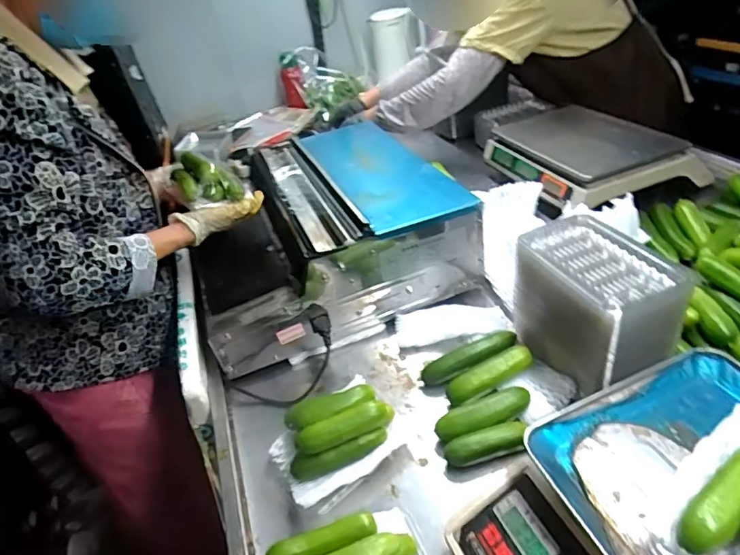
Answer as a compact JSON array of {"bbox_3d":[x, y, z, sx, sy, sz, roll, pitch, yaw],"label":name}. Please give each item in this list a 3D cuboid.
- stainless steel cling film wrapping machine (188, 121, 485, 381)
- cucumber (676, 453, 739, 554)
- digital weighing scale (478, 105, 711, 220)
[{"bbox_3d":[-0.116,-0.104,0.928,0.437,0.168,0.541,-21,37,-13],"label":"stainless steel cling film wrapping machine"},{"bbox_3d":[0.276,0.163,0.374,0.119,0.028,0.028,-28,39,-22],"label":"cucumber"},{"bbox_3d":[0.441,-0.263,1.014,0.300,0.082,0.343,-18,36,-10],"label":"digital weighing scale"}]

